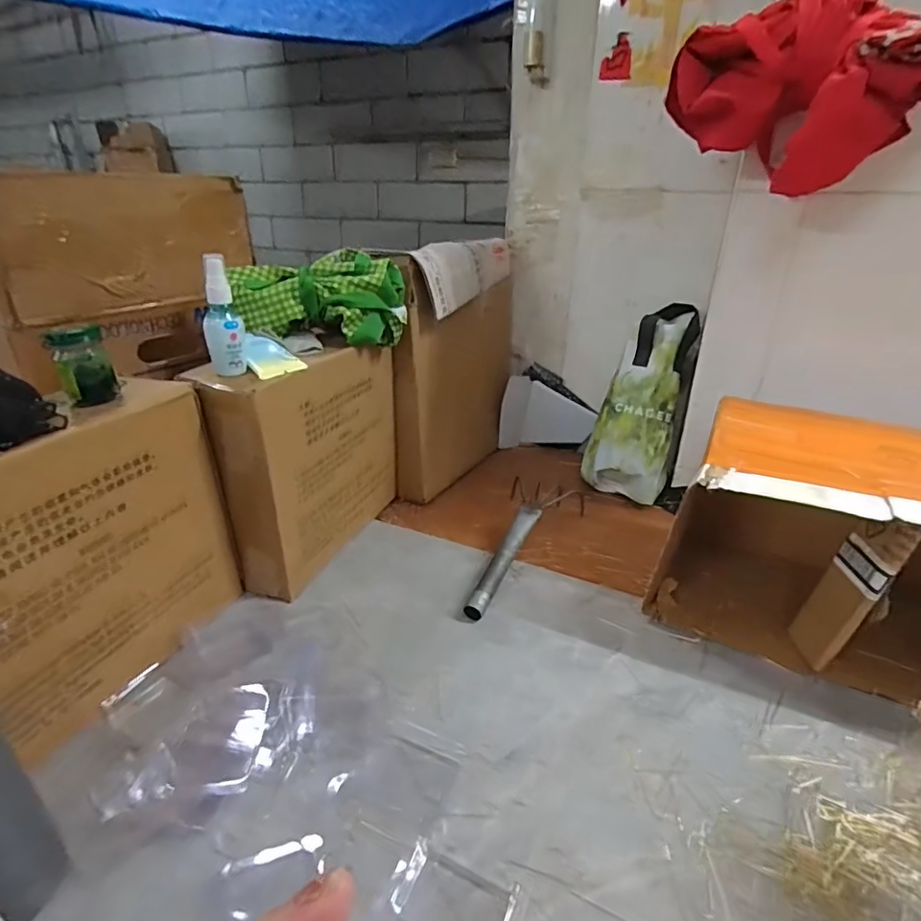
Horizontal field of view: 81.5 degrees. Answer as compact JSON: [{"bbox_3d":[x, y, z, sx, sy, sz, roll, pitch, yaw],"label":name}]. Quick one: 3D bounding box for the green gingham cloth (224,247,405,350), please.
[{"bbox_3d":[-0.177,-0.203,0.676,0.212,0.094,0.097,-1,27,-3],"label":"green gingham cloth"}]

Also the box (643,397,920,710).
[{"bbox_3d":[0.435,0.072,0.624,0.345,0.235,0.270,14,28,22],"label":"box"}]

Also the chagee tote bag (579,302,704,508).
[{"bbox_3d":[0.305,-0.099,0.877,0.134,0.327,0.096,19,5,30],"label":"chagee tote bag"}]

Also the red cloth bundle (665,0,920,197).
[{"bbox_3d":[0.366,-0.385,0.562,0.106,0.168,0.267,-24,35,-39],"label":"red cloth bundle"}]

